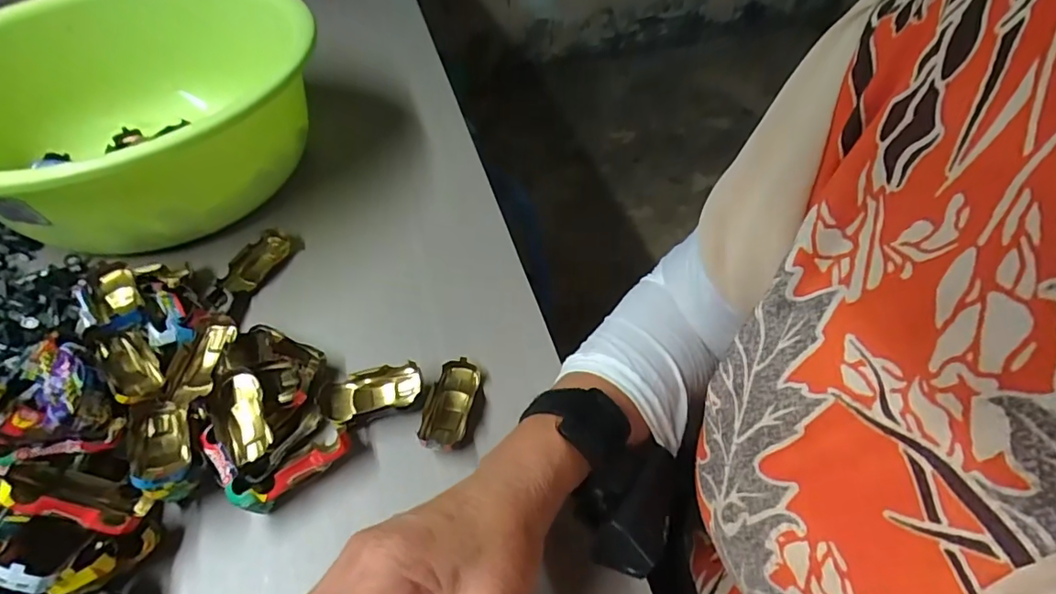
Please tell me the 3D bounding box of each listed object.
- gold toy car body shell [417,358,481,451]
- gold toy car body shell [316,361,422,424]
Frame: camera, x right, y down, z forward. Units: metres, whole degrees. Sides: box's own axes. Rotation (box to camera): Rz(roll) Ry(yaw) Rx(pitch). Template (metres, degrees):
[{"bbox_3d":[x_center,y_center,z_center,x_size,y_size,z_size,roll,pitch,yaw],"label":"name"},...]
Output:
[{"bbox_3d":[-0.051,0.071,0.352,0.030,0.012,0.065,10,50,6],"label":"gold toy car body shell"},{"bbox_3d":[-0.103,0.063,0.351,0.064,0.019,0.029,-10,51,-11],"label":"gold toy car body shell"}]

